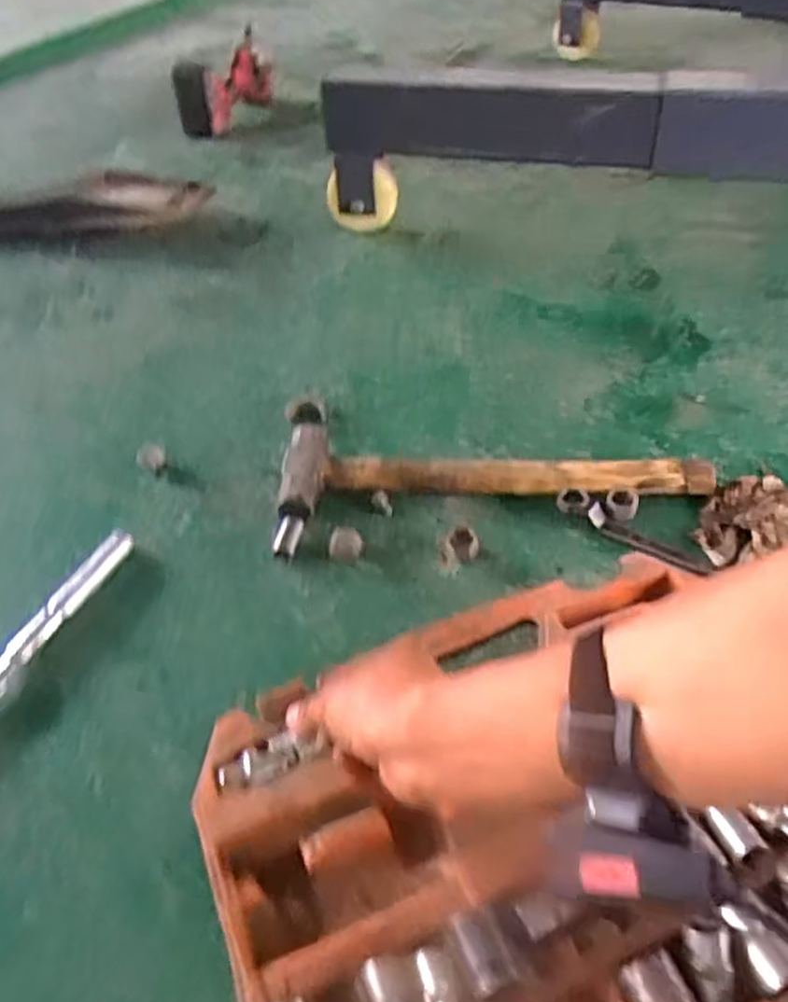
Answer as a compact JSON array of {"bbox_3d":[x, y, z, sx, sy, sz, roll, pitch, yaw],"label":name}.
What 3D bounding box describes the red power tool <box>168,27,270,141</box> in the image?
[{"bbox_3d":[-0.322,-0.781,1.387,0.121,0.129,0.286,6,47,9],"label":"red power tool"}]

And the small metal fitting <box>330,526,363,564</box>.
[{"bbox_3d":[-0.043,0.039,0.648,0.029,0.024,0.022,-6,46,-2],"label":"small metal fitting"}]

